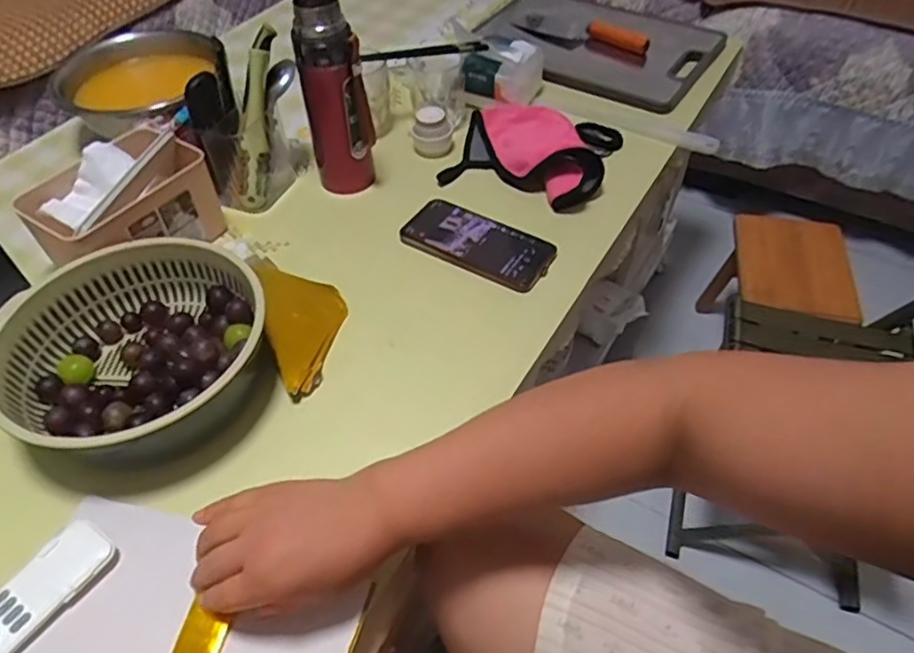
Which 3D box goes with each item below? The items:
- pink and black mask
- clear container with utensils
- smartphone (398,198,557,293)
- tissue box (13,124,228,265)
[{"bbox_3d":[0.094,-0.224,0.778,0.191,0.047,0.166,16,52,16],"label":"pink and black mask"},{"bbox_3d":[-0.239,-0.229,0.735,0.124,0.160,0.104,-19,51,-13],"label":"clear container with utensils"},{"bbox_3d":[0.023,-0.093,0.691,0.163,0.013,0.074,24,55,22],"label":"smartphone"},{"bbox_3d":[-0.353,-0.125,0.668,0.129,0.084,0.173,25,55,22],"label":"tissue box"}]

